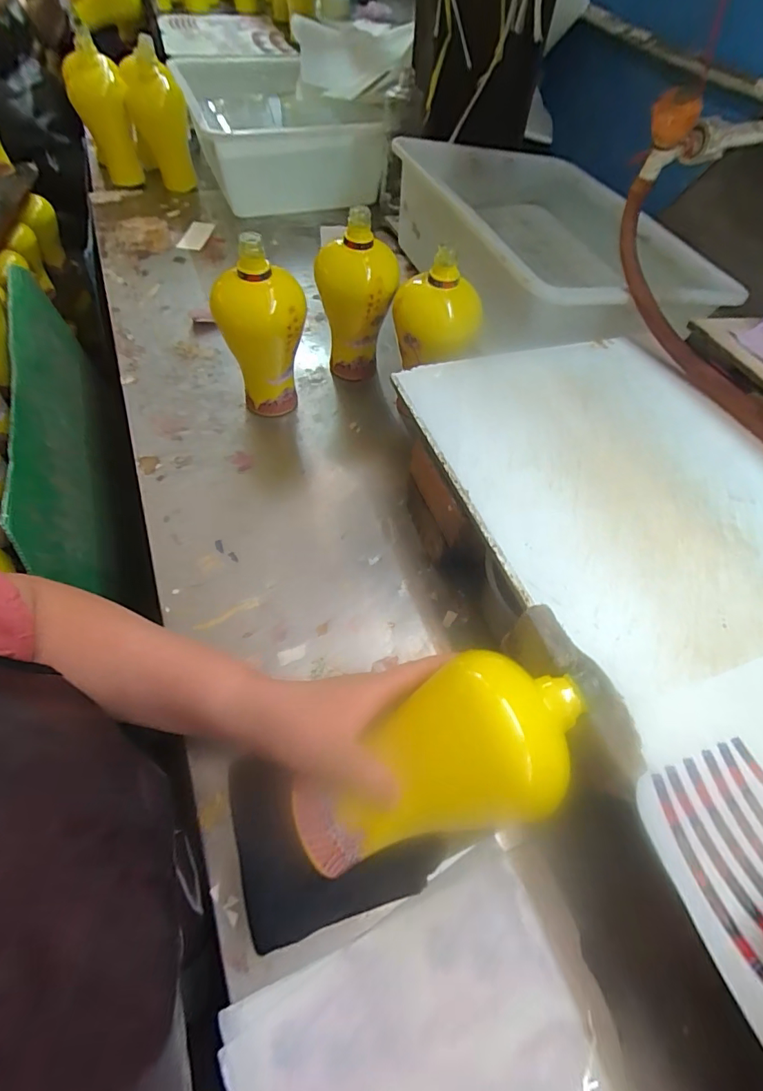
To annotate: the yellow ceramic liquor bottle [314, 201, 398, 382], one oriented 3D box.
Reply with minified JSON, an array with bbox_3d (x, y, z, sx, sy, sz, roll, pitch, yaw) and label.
[{"bbox_3d":[-0.034,-0.319,0.639,0.099,0.224,0.086,0,58,-2],"label":"yellow ceramic liquor bottle"}]

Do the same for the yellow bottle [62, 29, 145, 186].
[{"bbox_3d":[-0.485,-0.747,0.836,0.084,0.187,0.085,-24,62,-16],"label":"yellow bottle"}]

